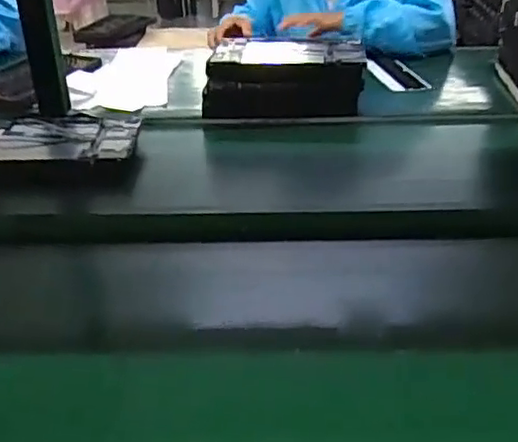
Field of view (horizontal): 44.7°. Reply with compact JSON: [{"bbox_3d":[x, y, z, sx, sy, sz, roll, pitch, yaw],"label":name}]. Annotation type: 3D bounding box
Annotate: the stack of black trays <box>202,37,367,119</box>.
[{"bbox_3d":[0.040,-0.240,1.044,0.257,0.091,0.139,-2,30,0],"label":"stack of black trays"}]

